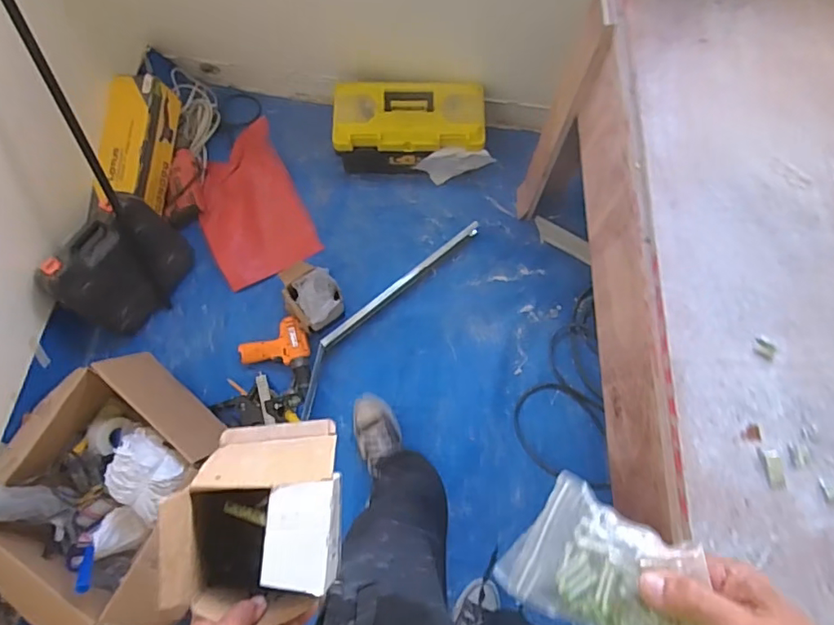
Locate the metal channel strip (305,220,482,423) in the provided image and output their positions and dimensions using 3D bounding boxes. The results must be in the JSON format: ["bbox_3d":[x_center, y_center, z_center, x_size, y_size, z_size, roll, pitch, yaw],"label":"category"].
[{"bbox_3d":[-0.090,-0.014,1.452,0.107,0.038,0.703,40,77,10],"label":"metal channel strip"}]

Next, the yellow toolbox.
[{"bbox_3d":[-0.019,-0.491,1.497,0.401,0.218,0.162,0,73,-1],"label":"yellow toolbox"}]

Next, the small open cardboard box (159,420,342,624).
[{"bbox_3d":[-0.148,0.197,0.524,0.132,0.153,0.183,-5,73,0],"label":"small open cardboard box"}]

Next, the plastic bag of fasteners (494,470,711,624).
[{"bbox_3d":[0.136,0.188,0.378,0.145,0.021,0.095,22,86,40],"label":"plastic bag of fasteners"}]

